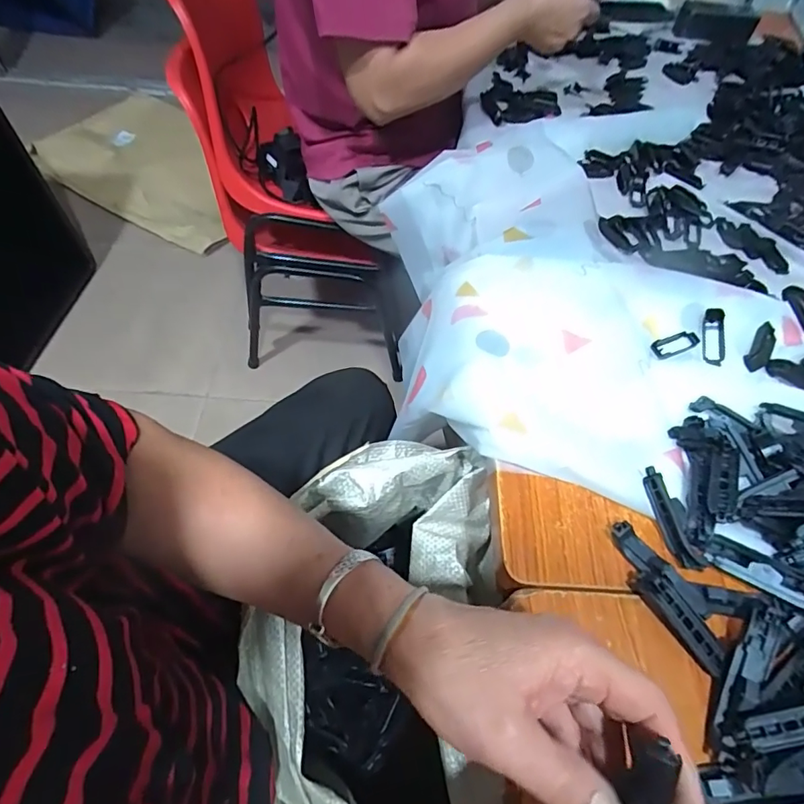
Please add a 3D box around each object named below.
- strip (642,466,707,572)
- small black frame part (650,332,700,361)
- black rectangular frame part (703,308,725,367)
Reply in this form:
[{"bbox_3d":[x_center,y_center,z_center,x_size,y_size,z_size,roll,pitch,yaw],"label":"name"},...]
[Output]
[{"bbox_3d":[0.196,0.087,0.364,0.017,0.006,0.075,-28,67,28],"label":"strip"},{"bbox_3d":[0.257,-0.055,0.462,0.053,0.006,0.018,-18,59,-14],"label":"small black frame part"},{"bbox_3d":[0.292,-0.060,0.459,0.019,0.013,0.057,9,70,6],"label":"black rectangular frame part"}]

